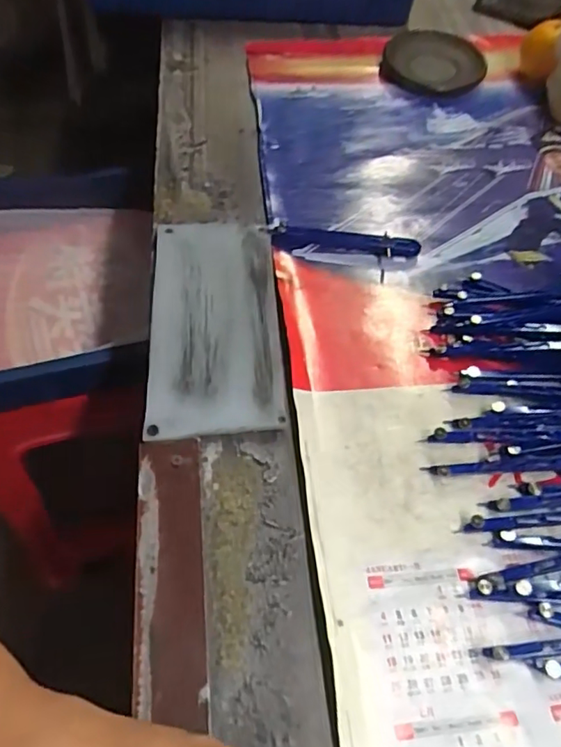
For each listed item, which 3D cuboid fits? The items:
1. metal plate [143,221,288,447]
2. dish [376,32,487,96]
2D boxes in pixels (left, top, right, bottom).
[{"bbox_3d":[-0.049,-0.044,0.409,0.093,0.008,0.196,-3,55,-5],"label":"metal plate"},{"bbox_3d":[0.178,-0.355,0.622,0.105,0.018,0.133,25,58,14],"label":"dish"}]

